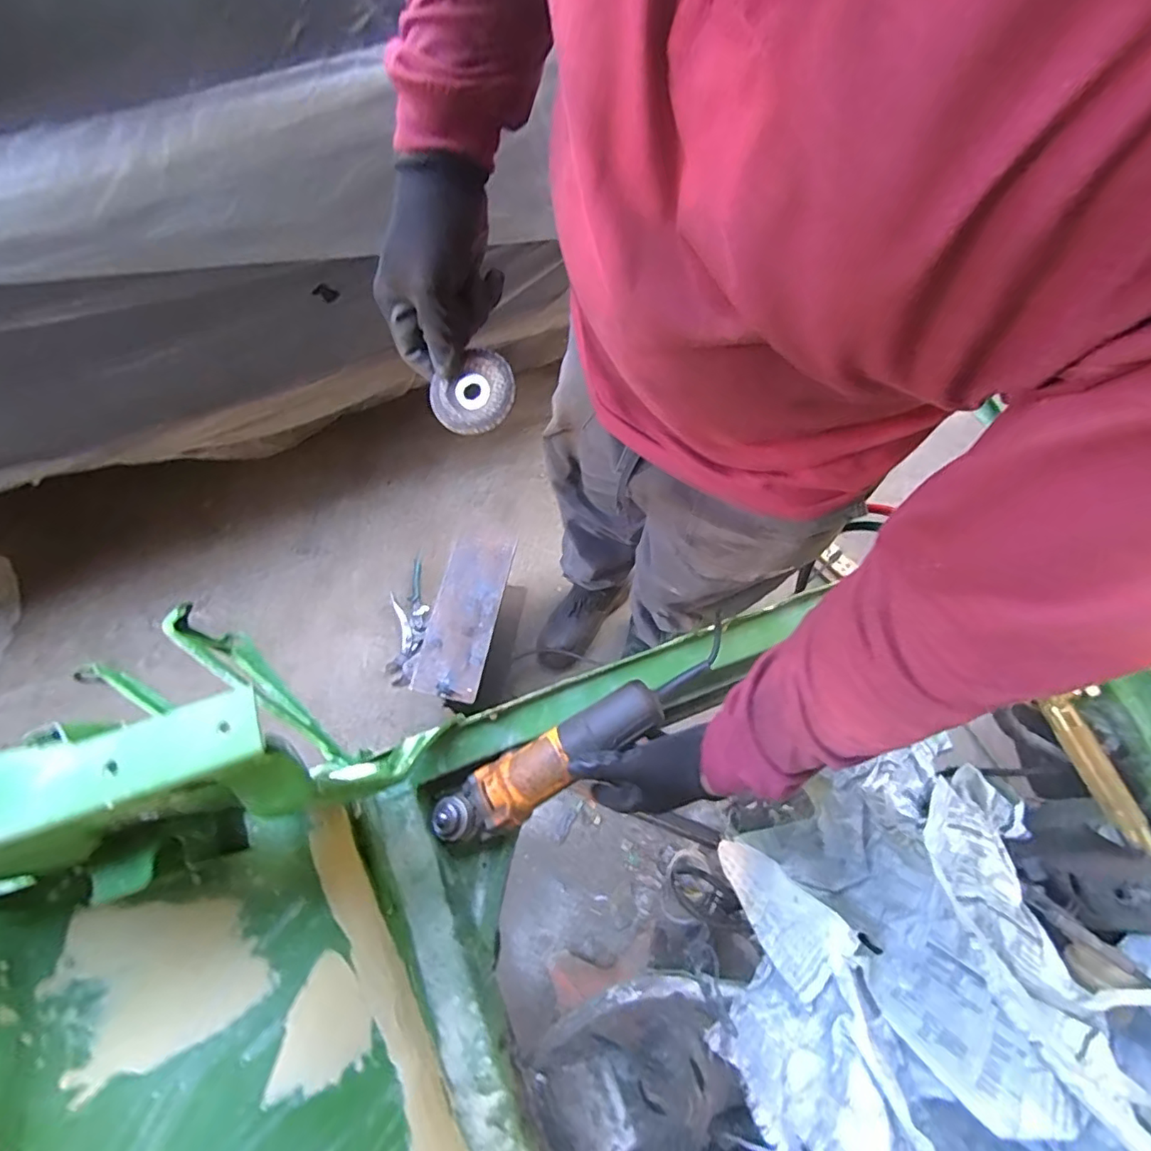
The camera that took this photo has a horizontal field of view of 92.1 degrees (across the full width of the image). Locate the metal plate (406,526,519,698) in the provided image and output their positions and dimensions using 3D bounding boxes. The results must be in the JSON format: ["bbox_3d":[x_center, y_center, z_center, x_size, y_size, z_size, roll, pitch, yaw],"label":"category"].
[{"bbox_3d":[-0.212,0.063,1.071,0.125,0.012,0.341,10,67,5],"label":"metal plate"}]

